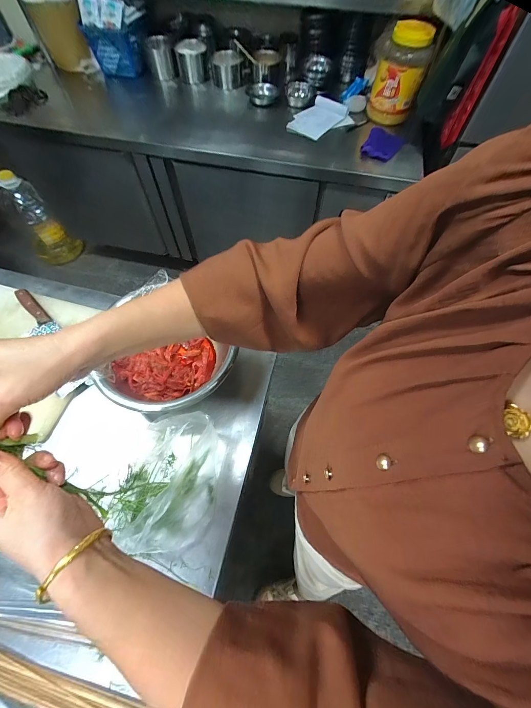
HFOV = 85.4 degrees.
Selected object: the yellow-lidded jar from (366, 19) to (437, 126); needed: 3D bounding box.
[{"bbox_3d":[0.502,-1.037,1.096,0.168,0.288,0.137,16,63,7],"label":"yellow-lidded jar"}]

